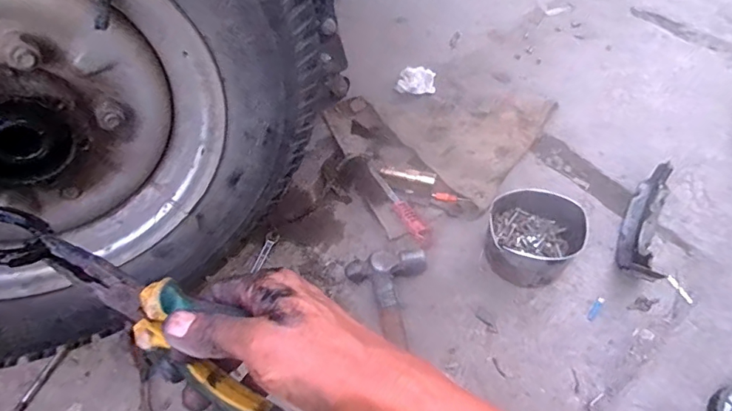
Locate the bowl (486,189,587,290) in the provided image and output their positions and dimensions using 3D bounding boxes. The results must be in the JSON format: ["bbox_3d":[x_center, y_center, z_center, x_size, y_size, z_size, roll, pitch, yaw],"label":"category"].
[{"bbox_3d":[0.260,0.055,0.739,0.136,0.072,0.138,-1,55,2],"label":"bowl"}]

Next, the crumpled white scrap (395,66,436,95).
[{"bbox_3d":[0.106,-0.262,0.996,0.077,0.026,0.059,10,56,10],"label":"crumpled white scrap"}]

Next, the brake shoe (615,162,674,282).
[{"bbox_3d":[0.435,0.035,0.741,0.052,0.080,0.204,22,59,17],"label":"brake shoe"}]

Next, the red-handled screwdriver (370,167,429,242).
[{"bbox_3d":[0.052,-0.003,0.809,0.026,0.018,0.158,-29,59,-16],"label":"red-handled screwdriver"}]

